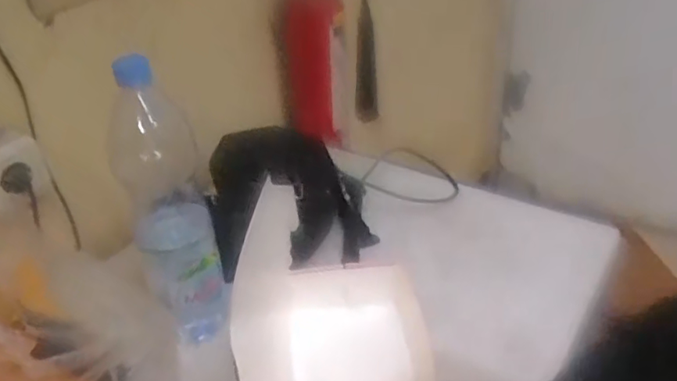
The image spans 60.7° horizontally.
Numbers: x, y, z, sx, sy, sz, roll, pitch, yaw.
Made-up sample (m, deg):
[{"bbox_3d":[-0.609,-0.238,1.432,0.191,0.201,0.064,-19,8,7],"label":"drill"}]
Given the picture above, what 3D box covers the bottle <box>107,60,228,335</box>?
[{"bbox_3d":[-0.175,0.021,0.595,0.082,0.307,0.085,-17,37,-16],"label":"bottle"}]

